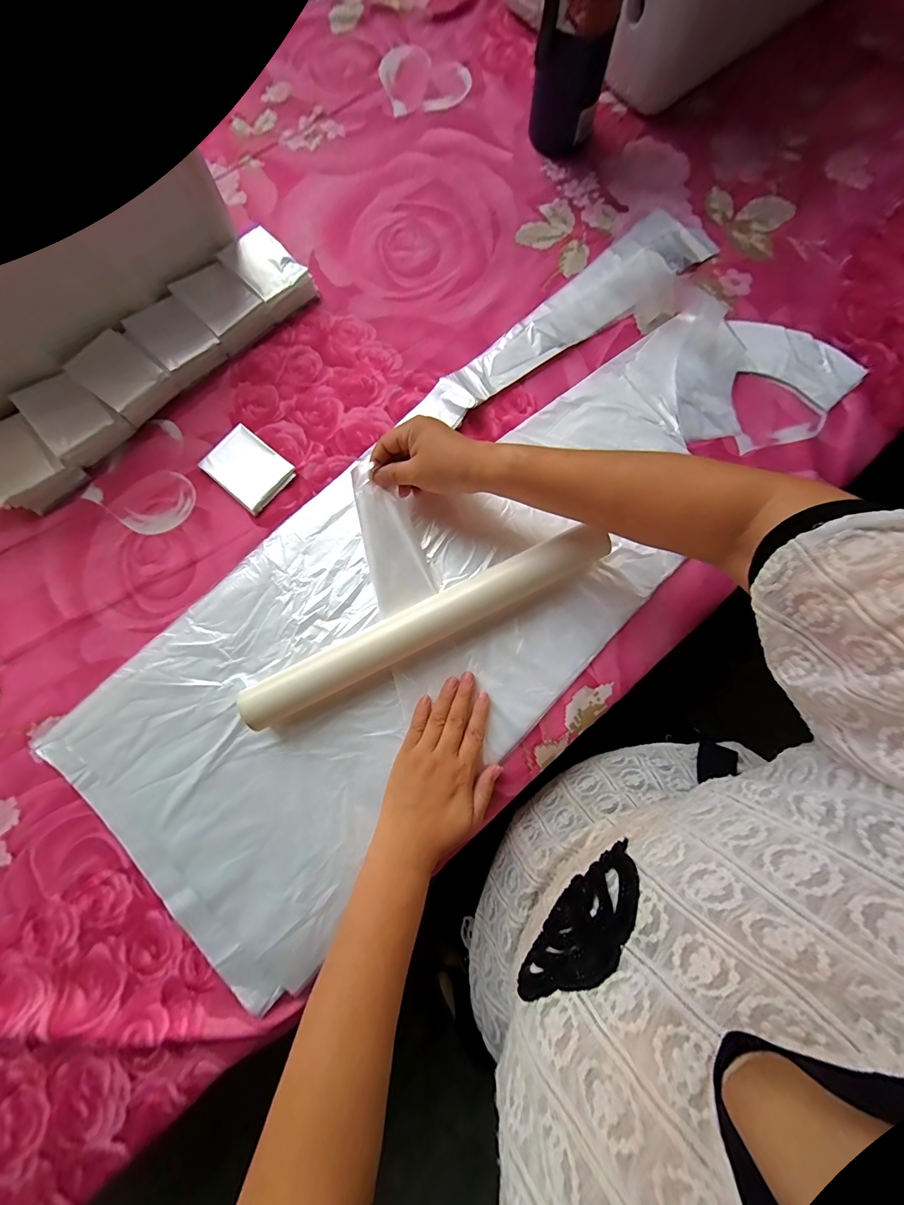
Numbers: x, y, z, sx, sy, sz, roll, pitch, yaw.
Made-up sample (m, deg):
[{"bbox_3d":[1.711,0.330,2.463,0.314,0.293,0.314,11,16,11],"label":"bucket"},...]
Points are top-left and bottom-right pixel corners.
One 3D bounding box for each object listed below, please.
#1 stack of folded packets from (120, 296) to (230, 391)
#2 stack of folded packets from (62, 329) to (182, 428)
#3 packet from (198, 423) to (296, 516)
[{"bbox_3d":[-0.298,-0.285,0.424,0.062,0.023,0.085,-42,83,-8],"label":"stack of folded packets"},{"bbox_3d":[-0.347,-0.239,0.415,0.089,0.026,0.065,40,82,5],"label":"stack of folded packets"},{"bbox_3d":[-0.215,-0.142,0.413,0.086,0.011,0.065,42,82,6],"label":"packet"}]

